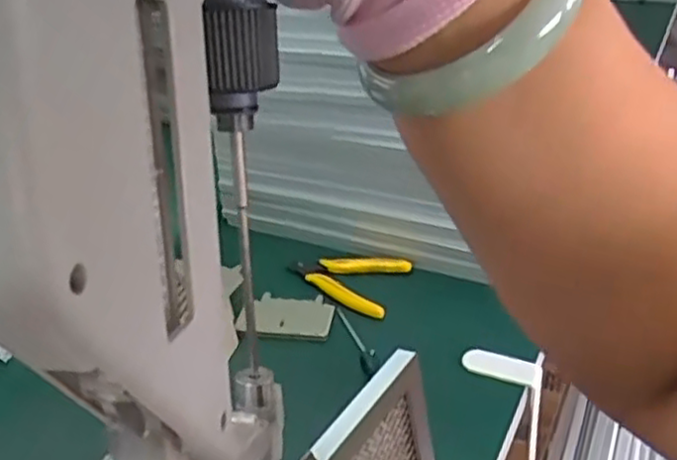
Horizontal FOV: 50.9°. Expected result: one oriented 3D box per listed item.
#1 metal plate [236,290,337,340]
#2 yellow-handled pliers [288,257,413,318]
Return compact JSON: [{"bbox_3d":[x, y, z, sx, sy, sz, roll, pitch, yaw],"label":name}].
[{"bbox_3d":[-0.049,0.078,0.660,0.090,0.007,0.059,3,33,12],"label":"metal plate"},{"bbox_3d":[0.002,0.040,0.693,0.122,0.017,0.062,14,37,27],"label":"yellow-handled pliers"}]

